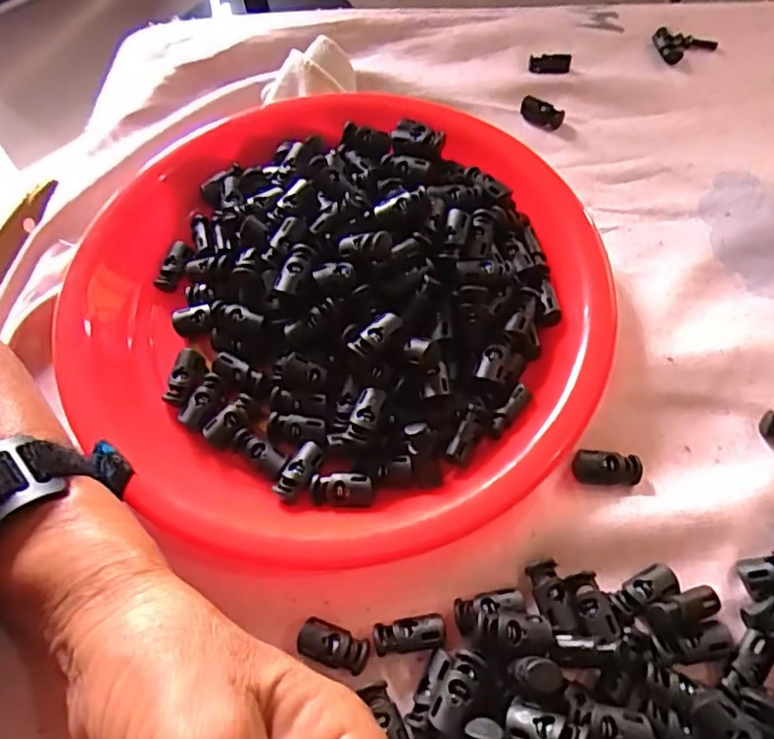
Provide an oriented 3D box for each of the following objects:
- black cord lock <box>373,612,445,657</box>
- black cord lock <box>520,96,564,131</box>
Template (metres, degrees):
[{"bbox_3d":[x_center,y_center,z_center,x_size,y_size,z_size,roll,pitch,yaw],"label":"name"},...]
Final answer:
[{"bbox_3d":[0.009,0.102,0.233,0.027,0.008,0.012,-7,59,-1],"label":"black cord lock"},{"bbox_3d":[0.098,-0.163,0.383,0.026,0.010,0.015,28,64,18],"label":"black cord lock"}]

